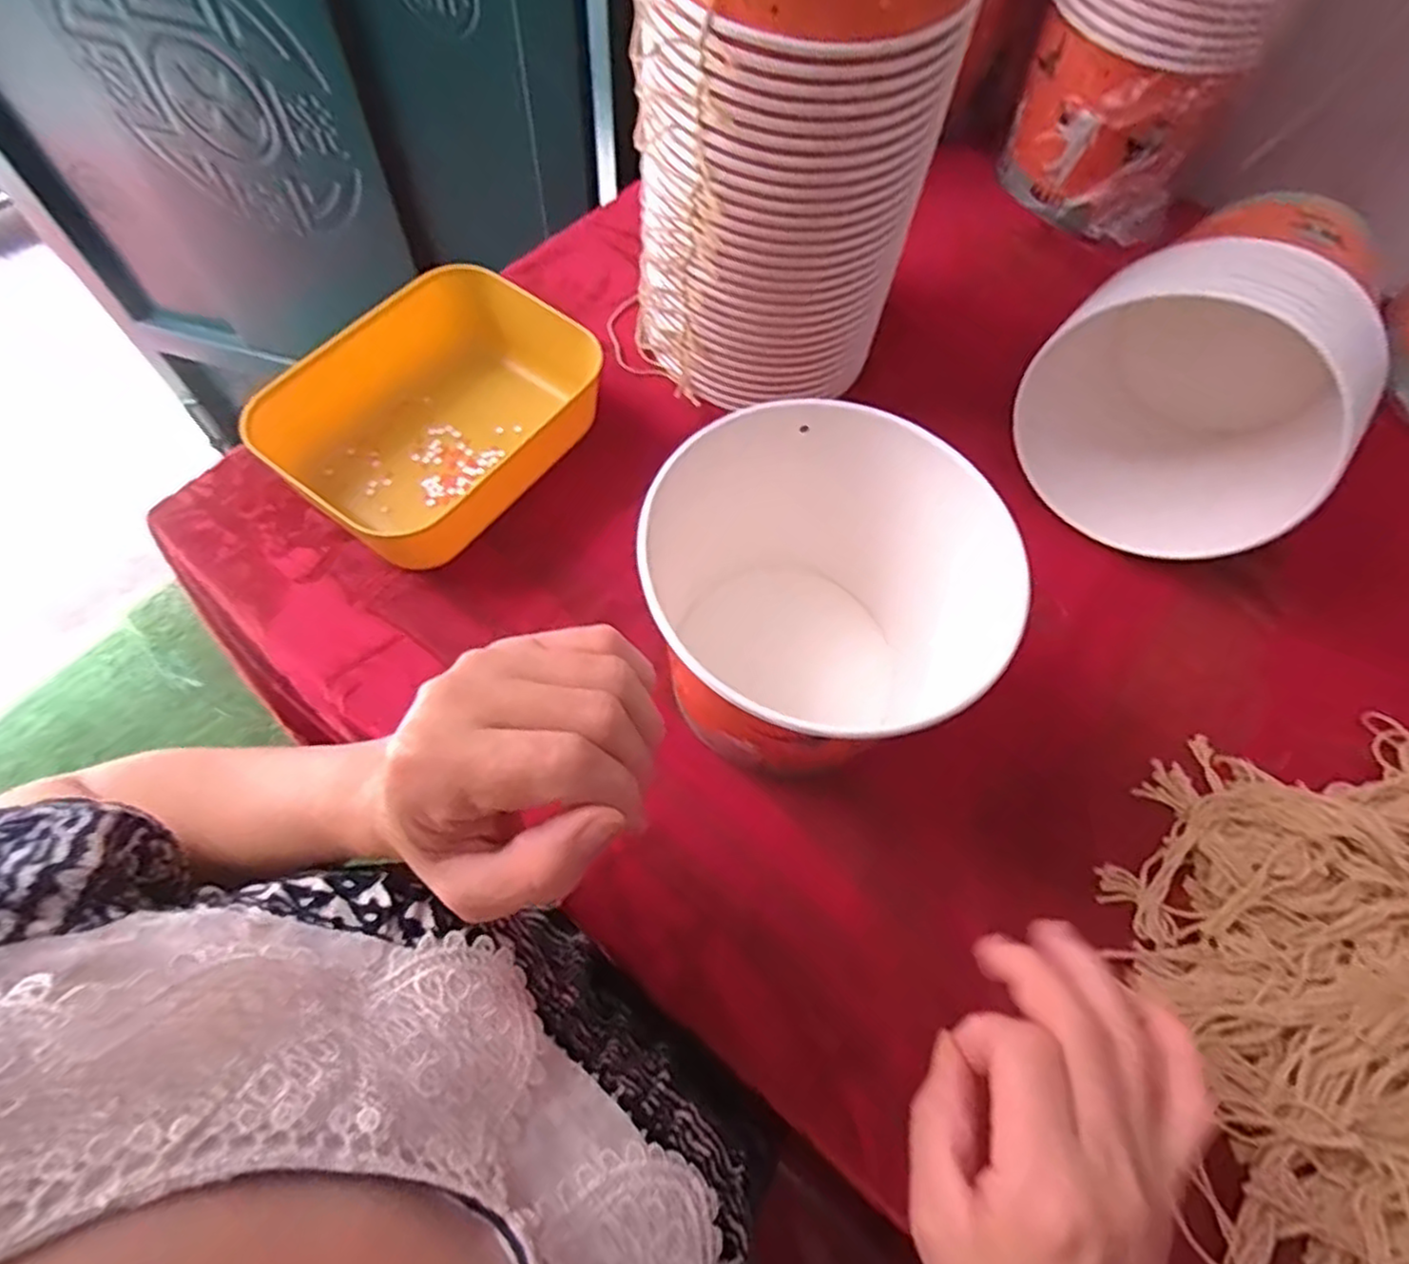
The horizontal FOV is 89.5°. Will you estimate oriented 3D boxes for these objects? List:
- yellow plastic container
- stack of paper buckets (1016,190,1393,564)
[{"bbox_3d":[-0.169,-0.147,0.453,0.133,0.058,0.195,37,68,14],"label":"yellow plastic container"},{"bbox_3d":[0.319,-0.171,0.434,0.159,0.142,0.211,40,69,15],"label":"stack of paper buckets"}]

